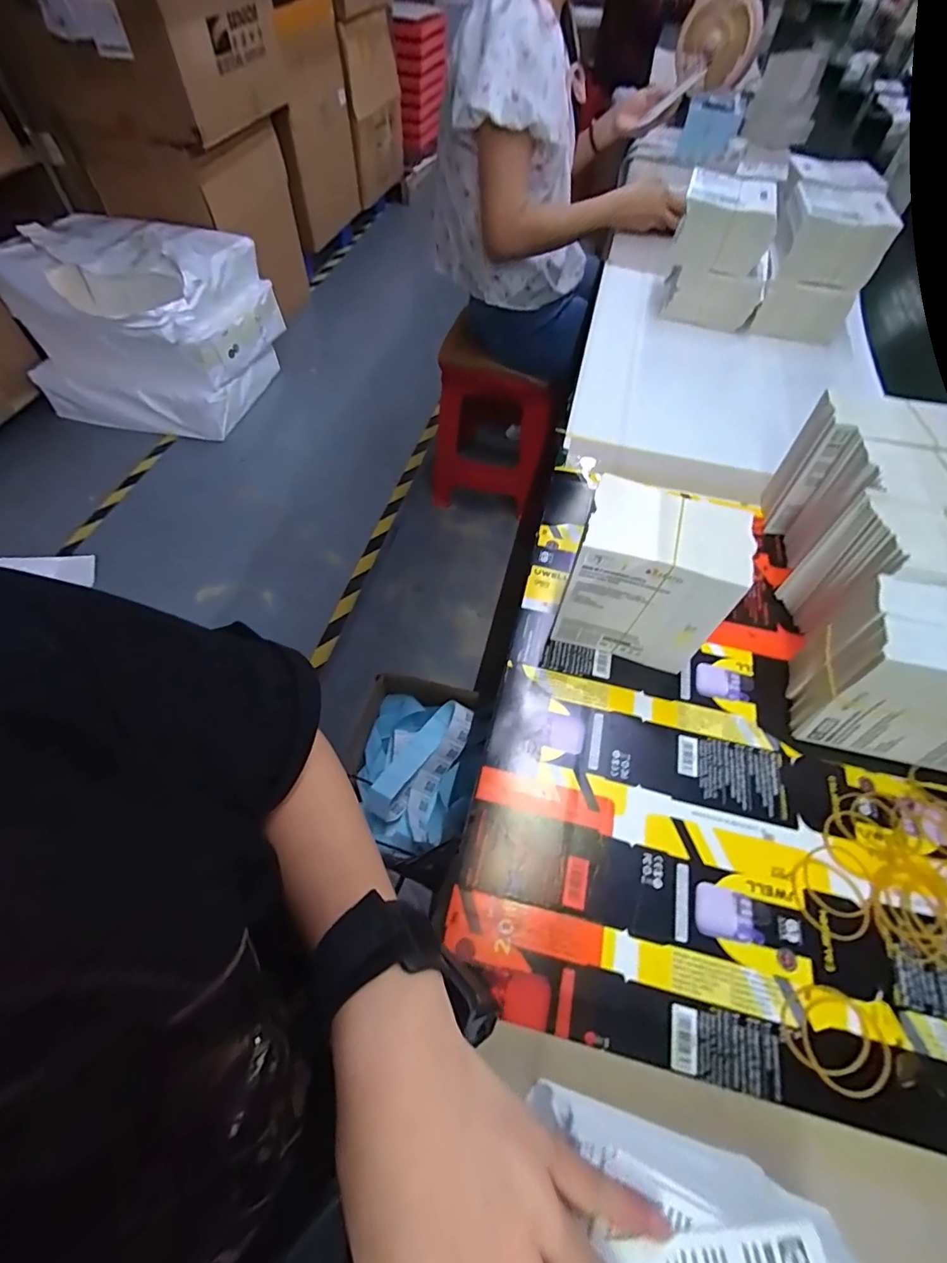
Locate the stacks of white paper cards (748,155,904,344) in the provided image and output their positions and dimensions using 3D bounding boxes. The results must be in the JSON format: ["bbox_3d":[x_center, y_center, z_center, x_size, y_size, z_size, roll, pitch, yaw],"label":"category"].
[{"bbox_3d":[0.500,-0.562,0.739,0.124,0.149,0.231,16,58,8],"label":"stacks of white paper cards"}]

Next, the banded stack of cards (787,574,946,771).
[{"bbox_3d":[0.321,0.033,0.361,0.124,0.118,0.084,14,58,7],"label":"banded stack of cards"}]

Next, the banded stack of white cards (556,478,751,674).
[{"bbox_3d":[0.136,-0.045,0.390,0.113,0.136,0.075,15,58,8],"label":"banded stack of white cards"}]

